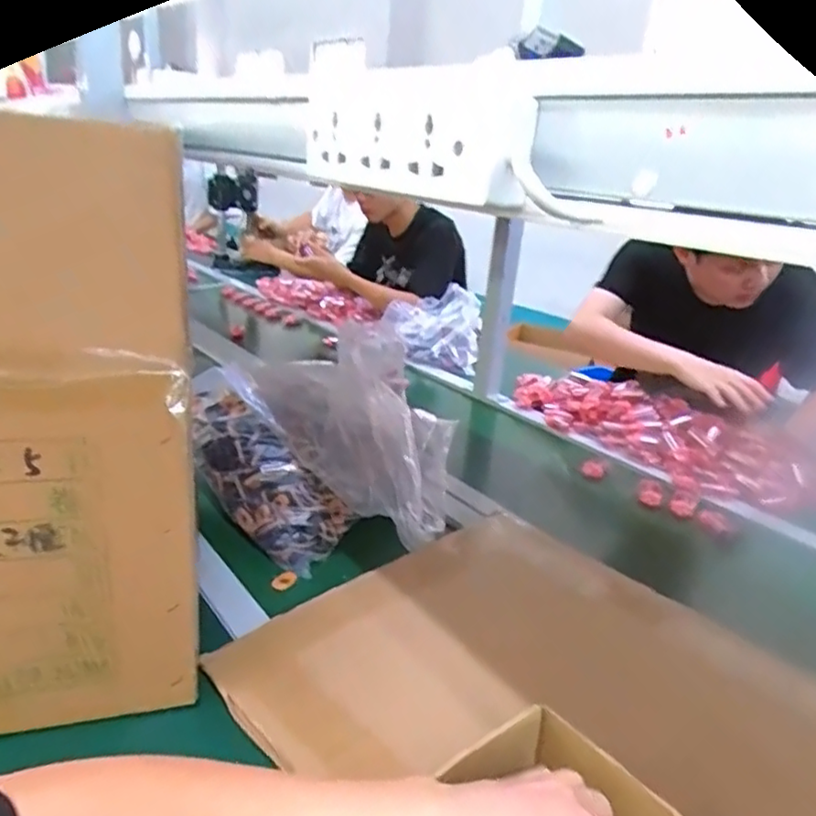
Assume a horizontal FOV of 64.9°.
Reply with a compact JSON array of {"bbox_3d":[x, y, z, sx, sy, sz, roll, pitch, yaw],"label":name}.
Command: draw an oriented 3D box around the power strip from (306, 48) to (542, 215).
[{"bbox_3d":[0.000,-0.153,0.357,0.037,0.064,0.186,-8,24,-31],"label":"power strip"}]

